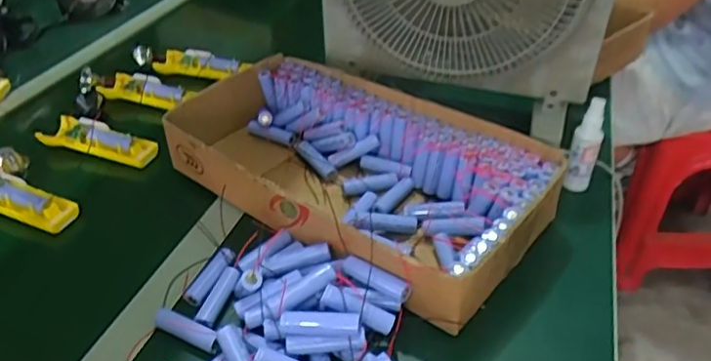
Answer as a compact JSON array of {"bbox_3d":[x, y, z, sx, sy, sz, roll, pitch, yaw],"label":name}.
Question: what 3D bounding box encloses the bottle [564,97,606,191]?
[{"bbox_3d":[0.264,-0.037,0.651,0.030,0.118,0.028,15,41,19],"label":"bottle"}]

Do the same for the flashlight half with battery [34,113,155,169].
[{"bbox_3d":[-0.337,-0.053,0.750,0.154,0.029,0.045,12,40,15],"label":"flashlight half with battery"}]

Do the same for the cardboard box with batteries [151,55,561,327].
[{"bbox_3d":[-0.002,-0.013,0.639,0.401,0.081,0.226,24,45,28],"label":"cardboard box with batteries"}]

